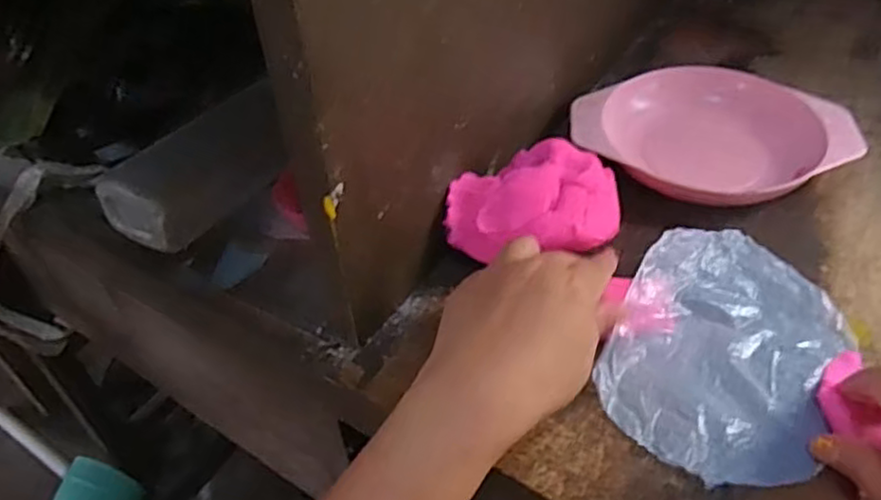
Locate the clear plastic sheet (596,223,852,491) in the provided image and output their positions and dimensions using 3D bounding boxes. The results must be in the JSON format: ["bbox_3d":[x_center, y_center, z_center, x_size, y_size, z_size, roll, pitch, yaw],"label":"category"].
[{"bbox_3d":[0.152,0.048,0.368,0.107,0.031,0.148,24,51,26],"label":"clear plastic sheet"}]

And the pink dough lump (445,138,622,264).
[{"bbox_3d":[0.059,-0.027,0.421,0.108,0.051,0.072,-3,45,1],"label":"pink dough lump"}]

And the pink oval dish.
[{"bbox_3d":[0.189,-0.077,0.492,0.189,0.042,0.120,11,47,15],"label":"pink oval dish"}]

